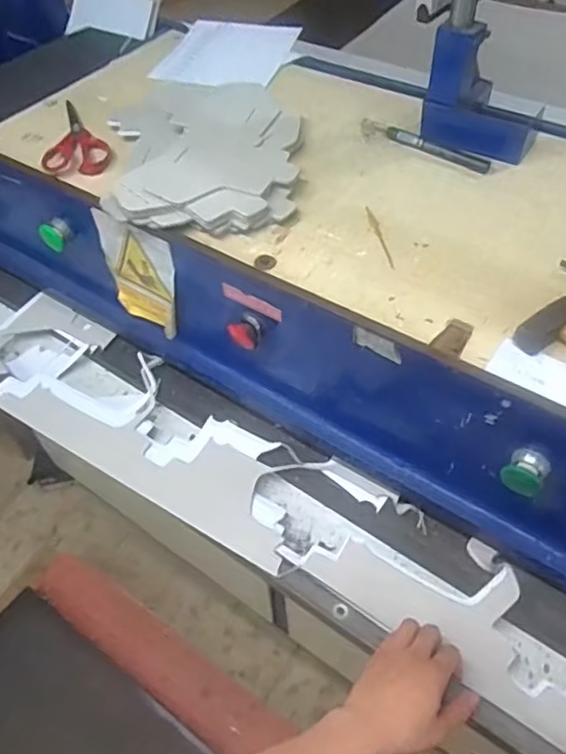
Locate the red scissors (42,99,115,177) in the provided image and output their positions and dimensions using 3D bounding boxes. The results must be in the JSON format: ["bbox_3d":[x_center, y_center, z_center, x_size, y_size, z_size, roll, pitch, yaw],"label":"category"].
[{"bbox_3d":[-0.286,-0.325,0.822,0.085,0.006,0.207,-17,50,-11],"label":"red scissors"}]

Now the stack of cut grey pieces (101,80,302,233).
[{"bbox_3d":[-0.101,-0.304,0.773,0.243,0.032,0.347,-7,49,-3],"label":"stack of cut grey pieces"}]

